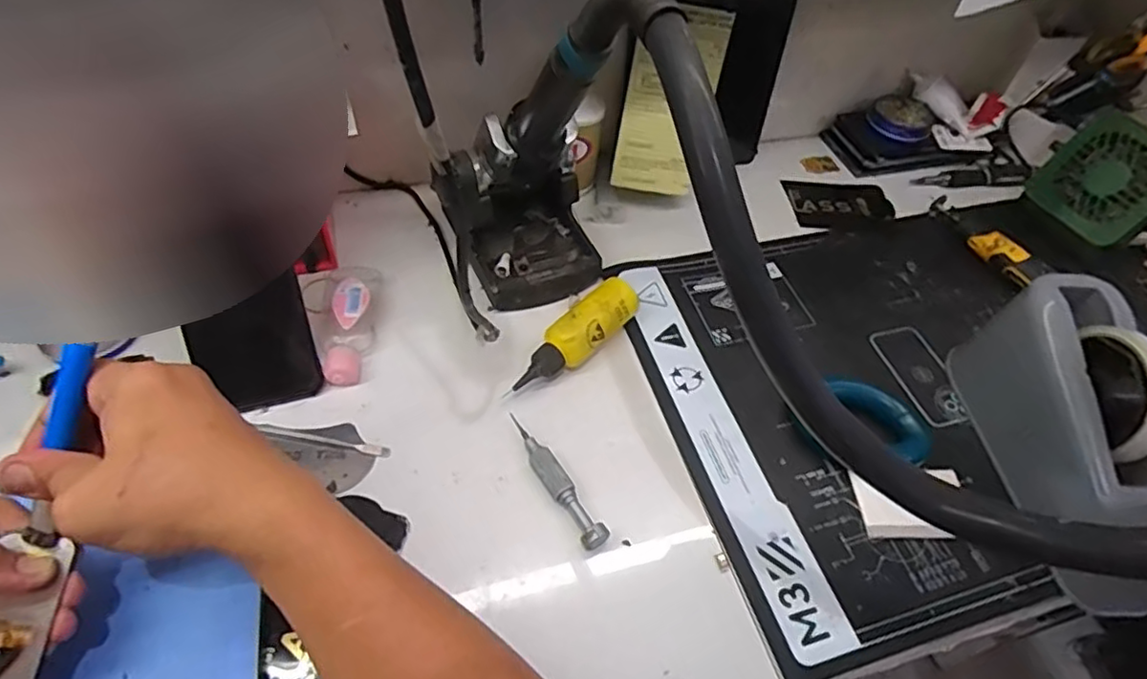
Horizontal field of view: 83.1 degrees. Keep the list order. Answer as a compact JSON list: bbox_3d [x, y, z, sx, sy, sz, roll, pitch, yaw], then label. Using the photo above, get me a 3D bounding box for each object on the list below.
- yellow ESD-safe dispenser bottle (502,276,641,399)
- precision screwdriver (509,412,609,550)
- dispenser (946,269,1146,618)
[{"bbox_3d":[0.003,-0.003,0.486,0.030,0.031,0.132,37,58,21],"label":"yellow ESD-safe dispenser bottle"},{"bbox_3d":[-0.013,0.090,0.427,0.017,0.014,0.103,-26,59,-23],"label":"precision screwdriver"},{"bbox_3d":[0.344,0.063,0.432,0.070,0.101,0.202,-1,53,-6],"label":"dispenser"}]

